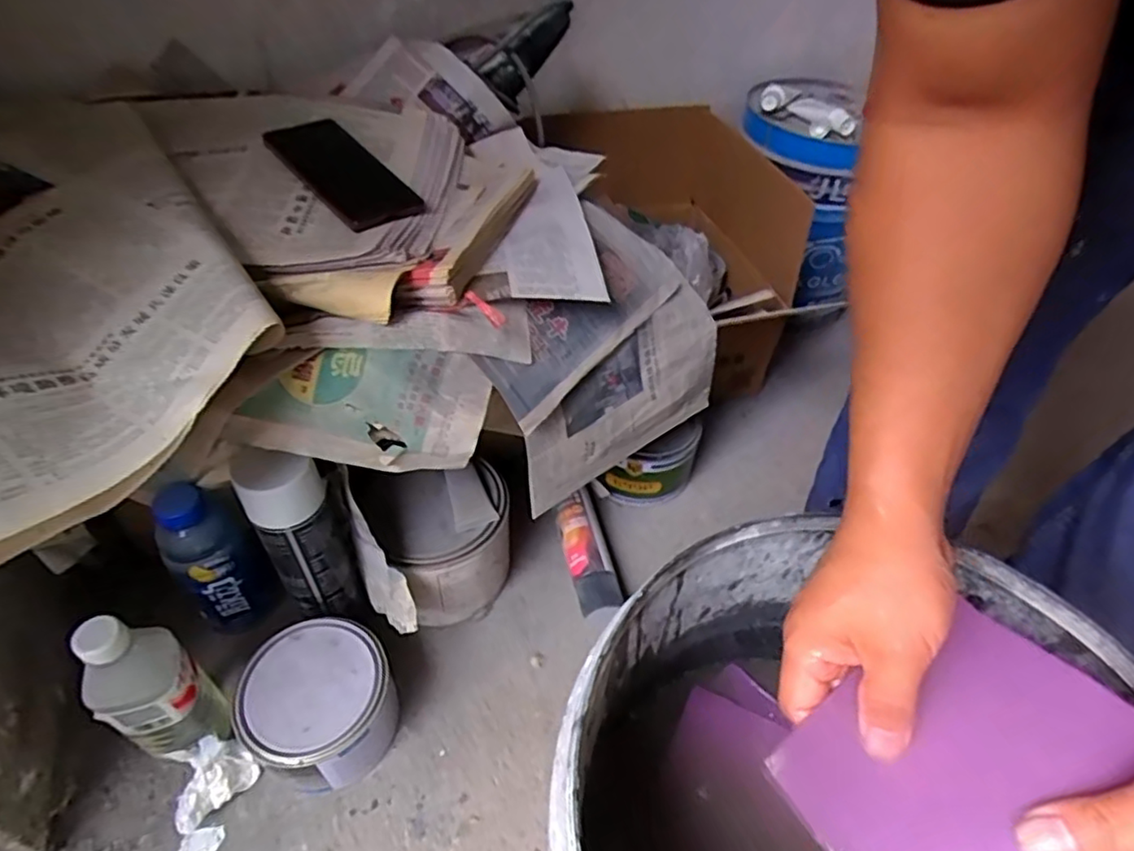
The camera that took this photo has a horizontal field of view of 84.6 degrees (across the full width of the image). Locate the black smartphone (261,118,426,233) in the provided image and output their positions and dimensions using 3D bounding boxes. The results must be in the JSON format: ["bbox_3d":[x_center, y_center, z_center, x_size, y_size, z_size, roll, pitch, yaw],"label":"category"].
[{"bbox_3d":[-0.205,-0.235,0.579,0.081,0.009,0.165,-31,64,-35],"label":"black smartphone"}]

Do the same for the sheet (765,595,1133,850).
[{"bbox_3d":[0.179,0.156,0.285,0.138,0.011,0.109,-42,55,-4],"label":"sheet"}]

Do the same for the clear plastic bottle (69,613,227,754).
[{"bbox_3d":[-0.344,0.234,0.533,0.056,0.229,0.071,26,50,20],"label":"clear plastic bottle"}]

